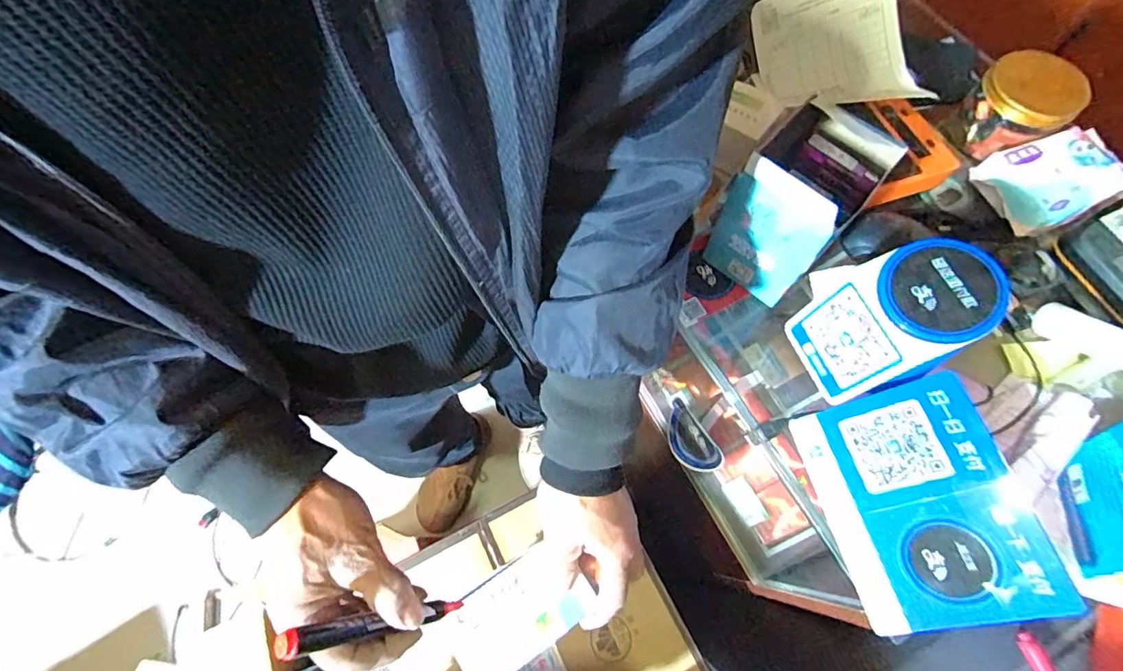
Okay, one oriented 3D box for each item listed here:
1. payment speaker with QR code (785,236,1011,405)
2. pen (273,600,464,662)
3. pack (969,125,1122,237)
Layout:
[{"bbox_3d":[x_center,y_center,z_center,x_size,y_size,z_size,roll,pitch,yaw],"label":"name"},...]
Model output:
[{"bbox_3d":[0.247,-0.011,0.385,0.094,0.106,0.088,-17,68,-4],"label":"payment speaker with QR code"},{"bbox_3d":[-0.115,0.187,0.330,0.013,0.135,0.013,-23,64,32],"label":"pen"},{"bbox_3d":[0.460,-0.144,0.474,0.105,0.030,0.085,-13,68,-3],"label":"pack"}]

